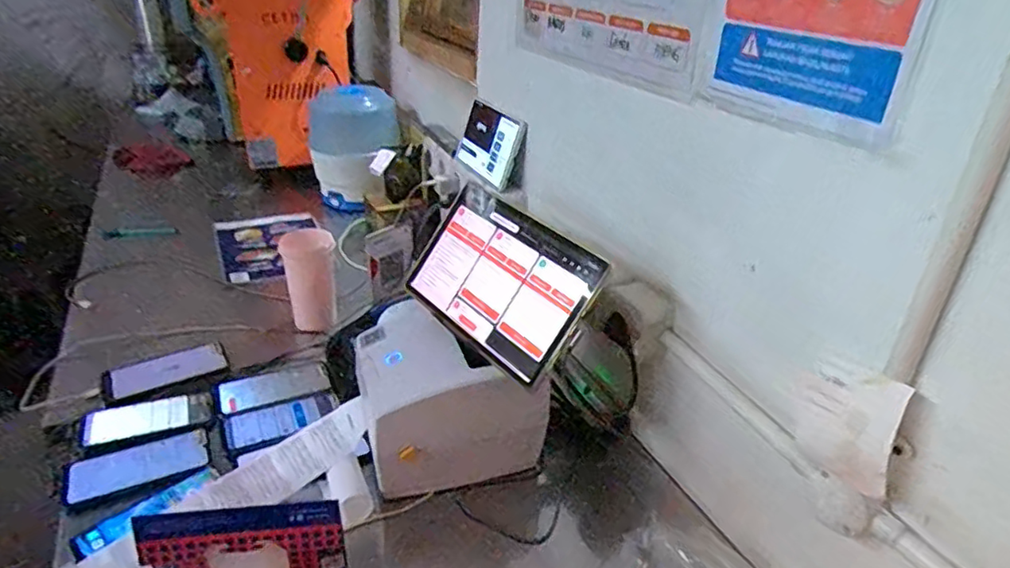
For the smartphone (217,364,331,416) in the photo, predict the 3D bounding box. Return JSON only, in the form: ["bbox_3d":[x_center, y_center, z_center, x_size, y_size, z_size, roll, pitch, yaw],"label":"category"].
[{"bbox_3d":[-0.341,0.151,0.915,0.152,0.014,0.072,-11,40,-26],"label":"smartphone"}]

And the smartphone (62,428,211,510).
[{"bbox_3d":[-0.458,0.228,0.774,0.157,0.008,0.082,-13,33,-25],"label":"smartphone"}]

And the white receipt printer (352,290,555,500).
[{"bbox_3d":[-0.074,0.140,0.797,0.214,0.173,0.156,-8,32,-17],"label":"white receipt printer"}]

